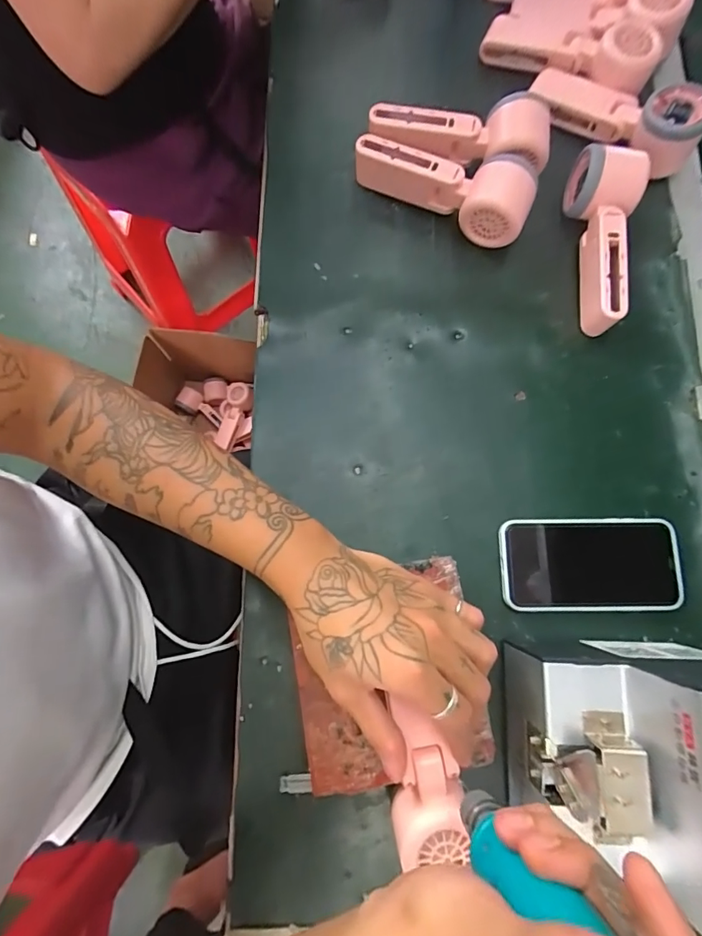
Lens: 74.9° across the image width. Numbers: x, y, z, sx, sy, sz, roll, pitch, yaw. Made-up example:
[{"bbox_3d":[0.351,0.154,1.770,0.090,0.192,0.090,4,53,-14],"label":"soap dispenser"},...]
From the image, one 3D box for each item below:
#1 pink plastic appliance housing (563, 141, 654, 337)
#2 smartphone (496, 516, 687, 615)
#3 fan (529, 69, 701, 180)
[{"bbox_3d":[0.222,-0.205,0.419,0.061,0.059,0.157,12,78,0],"label":"pink plastic appliance housing"},{"bbox_3d":[0.199,0.080,0.382,0.146,0.007,0.075,0,79,-3],"label":"smartphone"},{"bbox_3d":[0.253,-0.345,0.439,0.166,0.049,0.060,35,80,6],"label":"fan"}]

